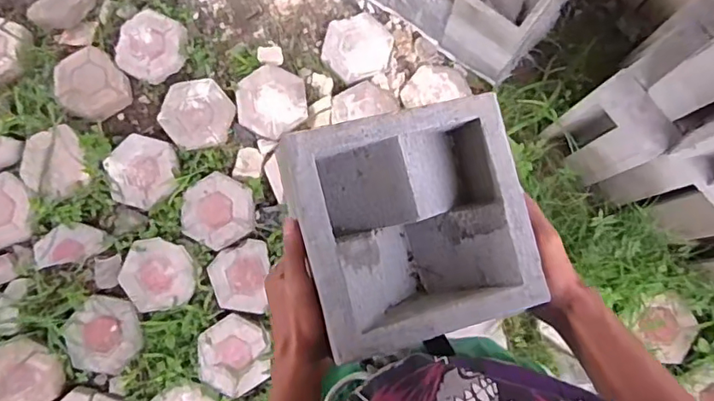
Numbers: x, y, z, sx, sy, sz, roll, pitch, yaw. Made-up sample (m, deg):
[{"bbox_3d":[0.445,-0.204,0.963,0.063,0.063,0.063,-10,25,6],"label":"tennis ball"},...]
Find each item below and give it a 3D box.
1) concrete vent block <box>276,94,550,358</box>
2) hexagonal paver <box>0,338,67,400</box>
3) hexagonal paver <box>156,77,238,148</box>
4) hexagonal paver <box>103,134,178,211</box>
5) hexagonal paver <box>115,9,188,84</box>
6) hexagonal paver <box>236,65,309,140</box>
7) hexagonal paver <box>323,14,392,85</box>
[{"bbox_3d":[0.053,0.022,0.483,0.196,0.088,0.190,-15,80,-3],"label":"concrete vent block"},{"bbox_3d":[-0.885,0.468,1.397,0.213,0.043,0.185,-31,81,-6],"label":"hexagonal paver"},{"bbox_3d":[-0.459,-0.253,1.538,0.205,0.058,0.204,-16,80,-4],"label":"hexagonal paver"},{"bbox_3d":[-0.602,-0.083,1.515,0.189,0.036,0.197,17,80,3],"label":"hexagonal paver"},{"bbox_3d":[-0.599,-0.447,1.574,0.207,0.047,0.199,26,80,4],"label":"hexagonal paver"},{"bbox_3d":[-0.246,-0.286,1.566,0.196,0.048,0.195,-8,79,-2],"label":"hexagonal paver"},{"bbox_3d":[0.000,-0.461,1.616,0.213,0.037,0.188,-23,80,-5],"label":"hexagonal paver"}]

